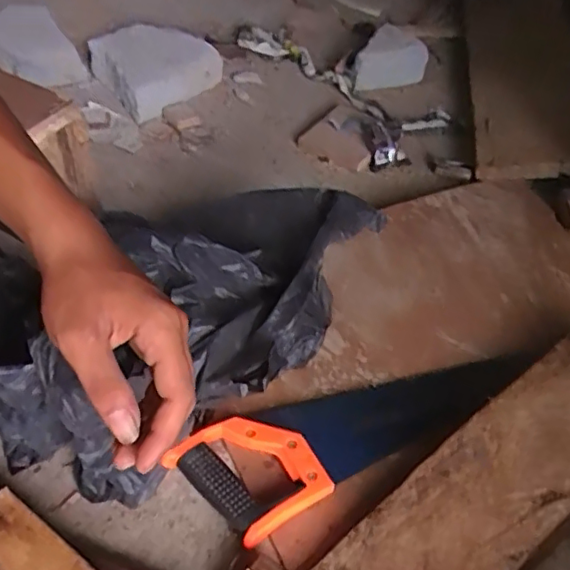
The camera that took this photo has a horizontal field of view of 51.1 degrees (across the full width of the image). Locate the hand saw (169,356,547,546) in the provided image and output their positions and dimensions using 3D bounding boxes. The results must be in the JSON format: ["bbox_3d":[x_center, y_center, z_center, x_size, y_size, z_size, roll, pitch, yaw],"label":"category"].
[{"bbox_3d":[0.077,0.133,0.626,0.368,0.025,0.116,-25,53,-19],"label":"hand saw"}]

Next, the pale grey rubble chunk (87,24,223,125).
[{"bbox_3d":[-0.240,-0.394,1.047,0.188,0.059,0.231,-34,56,-25],"label":"pale grey rubble chunk"}]

